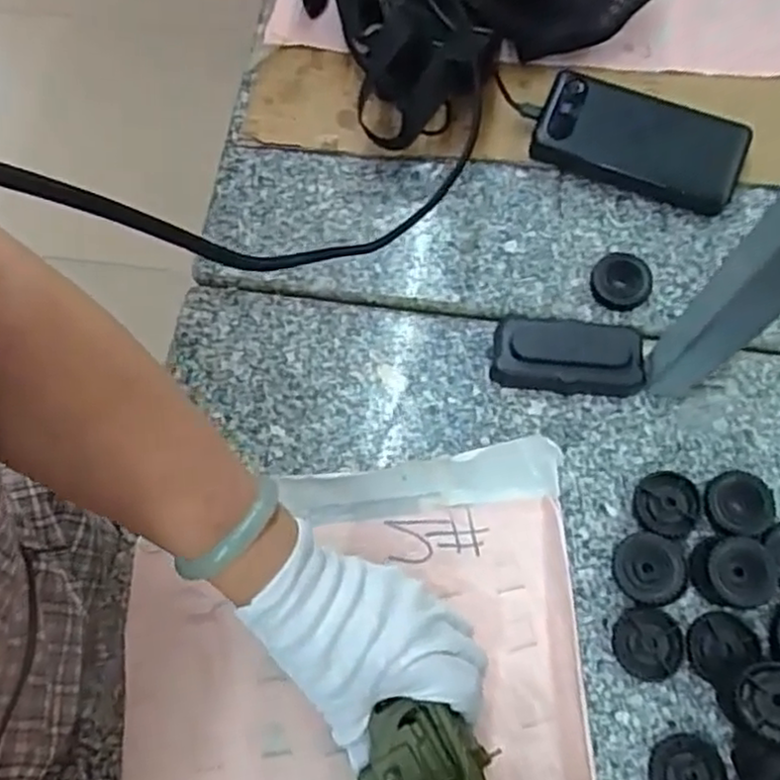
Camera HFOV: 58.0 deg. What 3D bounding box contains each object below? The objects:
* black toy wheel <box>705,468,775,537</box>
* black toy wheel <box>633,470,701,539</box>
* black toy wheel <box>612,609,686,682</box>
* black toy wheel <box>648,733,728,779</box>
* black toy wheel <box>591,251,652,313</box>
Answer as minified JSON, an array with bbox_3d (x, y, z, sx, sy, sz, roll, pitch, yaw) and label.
[{"bbox_3d":[0.237,0.077,0.475,0.046,0.014,0.041,-12,71,-2],"label":"black toy wheel"},{"bbox_3d":[0.189,0.078,0.478,0.041,0.013,0.042,-1,71,2],"label":"black toy wheel"},{"bbox_3d":[0.166,0.163,0.450,0.042,0.008,0.042,-1,71,2],"label":"black toy wheel"},{"bbox_3d":[0.181,0.234,0.427,0.044,0.010,0.043,-1,71,2],"label":"black toy wheel"},{"bbox_3d":[0.173,-0.081,0.527,0.043,0.014,0.044,-1,71,2],"label":"black toy wheel"}]

